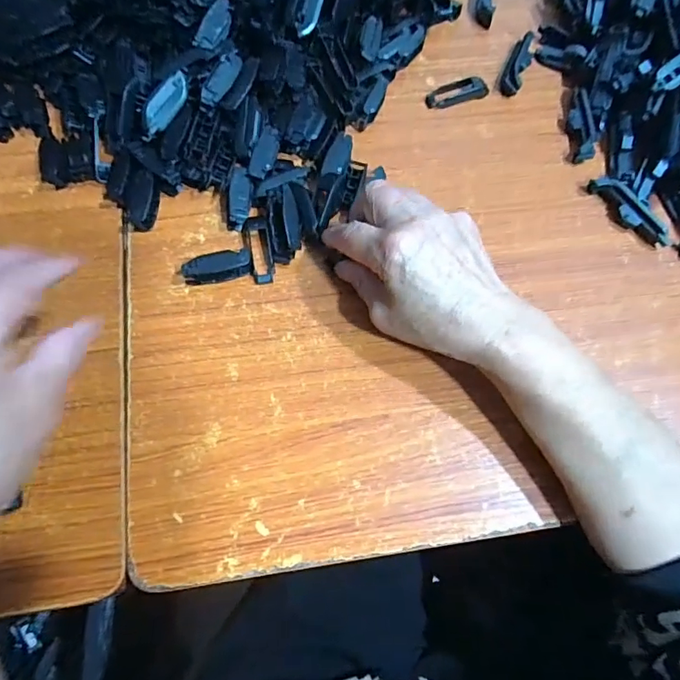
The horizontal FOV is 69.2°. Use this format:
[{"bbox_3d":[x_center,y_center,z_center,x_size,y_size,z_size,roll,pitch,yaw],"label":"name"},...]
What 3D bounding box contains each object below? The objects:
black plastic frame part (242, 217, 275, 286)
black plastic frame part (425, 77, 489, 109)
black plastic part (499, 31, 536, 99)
[{"bbox_3d":[-0.060,-0.070,0.369,0.019,0.014,0.055,-11,70,-6],"label":"black plastic frame part"},{"bbox_3d":[0.105,-0.218,0.432,0.059,0.012,0.020,-17,71,-9],"label":"black plastic frame part"},{"bbox_3d":[0.162,-0.250,0.443,0.017,0.018,0.071,24,70,6],"label":"black plastic part"}]

